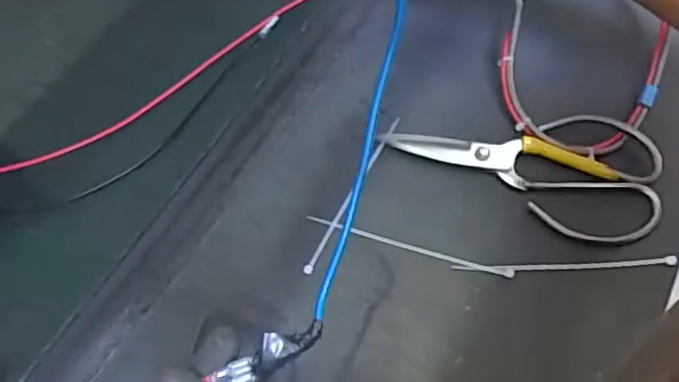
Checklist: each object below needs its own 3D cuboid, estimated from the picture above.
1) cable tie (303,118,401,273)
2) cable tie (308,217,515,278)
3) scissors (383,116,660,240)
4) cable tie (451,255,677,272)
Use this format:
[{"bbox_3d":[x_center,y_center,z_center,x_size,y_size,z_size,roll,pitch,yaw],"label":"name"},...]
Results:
[{"bbox_3d":[0.011,-0.002,0.454,0.008,0.008,0.145,22,62,18],"label":"cable tie"},{"bbox_3d":[0.048,0.038,0.432,0.146,0.006,0.007,13,60,13],"label":"cable tie"},{"bbox_3d":[0.138,-0.029,0.460,0.189,0.007,0.099,21,62,17],"label":"scissors"},{"bbox_3d":[0.151,0.050,0.417,0.147,0.004,0.006,-3,57,3],"label":"cable tie"}]

